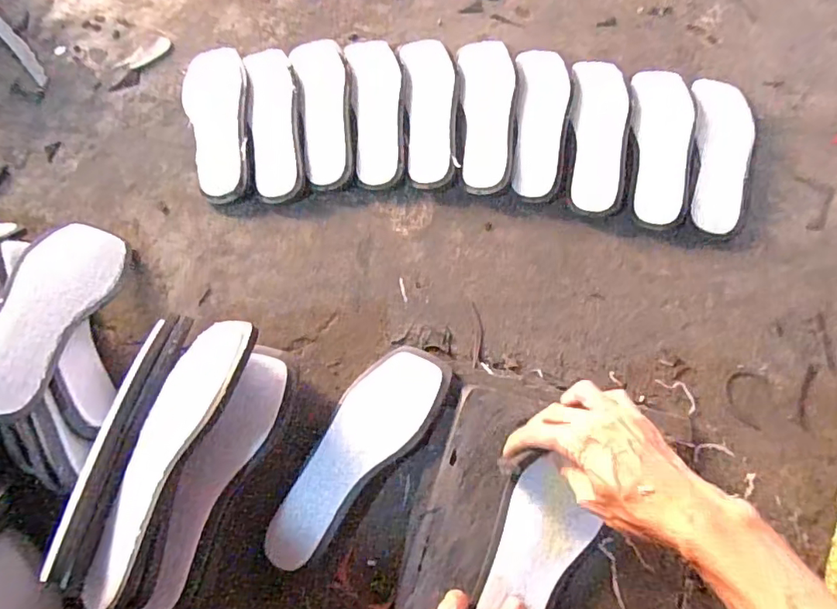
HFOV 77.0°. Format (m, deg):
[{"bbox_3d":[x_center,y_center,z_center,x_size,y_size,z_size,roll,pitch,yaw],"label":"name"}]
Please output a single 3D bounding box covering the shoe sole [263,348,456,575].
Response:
[{"bbox_3d":[-0.068,0.152,0.560,0.092,0.033,0.252,41,75,15],"label":"shoe sole"}]

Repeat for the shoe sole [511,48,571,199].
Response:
[{"bbox_3d":[0.167,-0.251,0.712,0.069,0.026,0.246,5,69,4],"label":"shoe sole"}]

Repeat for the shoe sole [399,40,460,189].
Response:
[{"bbox_3d":[0.018,-0.272,0.731,0.073,0.026,0.246,-4,69,0],"label":"shoe sole"}]

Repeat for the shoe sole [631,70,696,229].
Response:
[{"bbox_3d":[0.322,-0.213,0.696,0.069,0.035,0.240,5,69,4],"label":"shoe sole"}]

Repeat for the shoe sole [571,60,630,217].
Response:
[{"bbox_3d":[0.243,-0.230,0.708,0.069,0.028,0.247,5,69,4],"label":"shoe sole"}]

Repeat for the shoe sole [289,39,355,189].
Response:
[{"bbox_3d":[-0.126,-0.271,0.731,0.076,0.027,0.241,-11,69,-2],"label":"shoe sole"}]

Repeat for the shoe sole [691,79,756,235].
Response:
[{"bbox_3d":[0.396,-0.198,0.688,0.068,0.030,0.227,8,70,5],"label":"shoe sole"}]

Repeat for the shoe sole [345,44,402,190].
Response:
[{"bbox_3d":[-0.055,-0.270,0.724,0.072,0.023,0.238,-7,69,-1],"label":"shoe sole"}]

